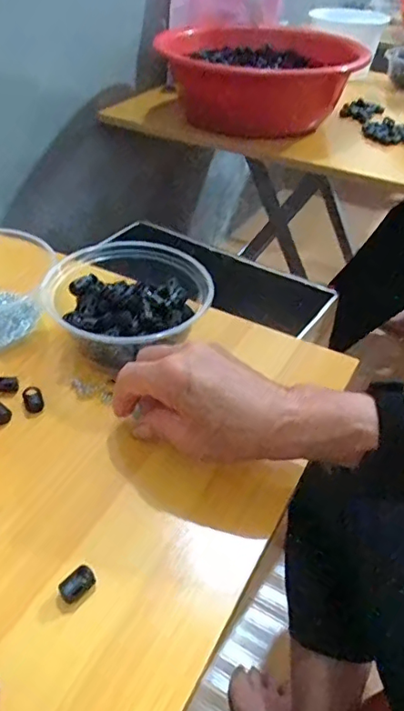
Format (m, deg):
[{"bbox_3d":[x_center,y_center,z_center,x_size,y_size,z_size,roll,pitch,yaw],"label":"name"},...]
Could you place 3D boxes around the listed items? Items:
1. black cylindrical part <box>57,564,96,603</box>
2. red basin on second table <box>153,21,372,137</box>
[{"bbox_3d":[-0.072,0.133,0.310,0.012,0.014,0.020,33,49,30],"label":"black cylindrical part"},{"bbox_3d":[0.113,-0.487,0.948,0.307,0.124,0.328,1,41,-1],"label":"red basin on second table"}]

